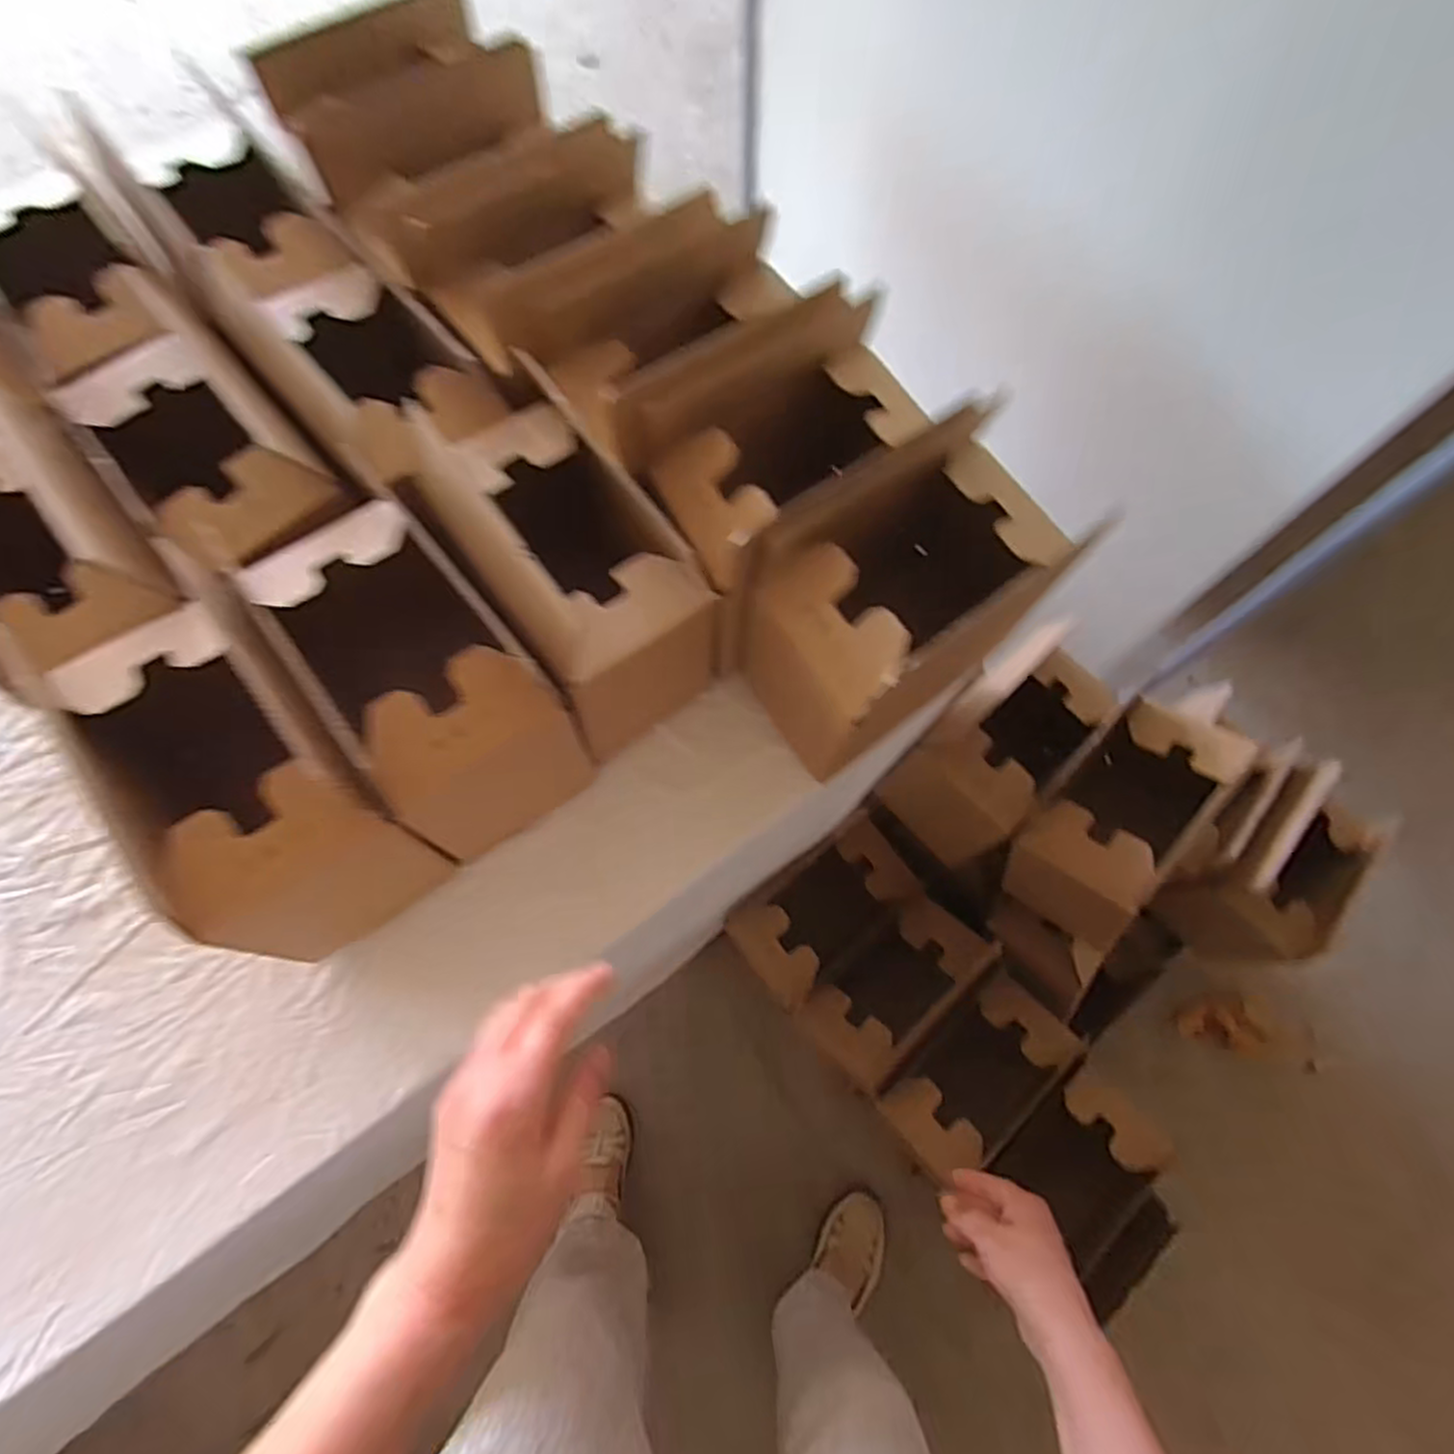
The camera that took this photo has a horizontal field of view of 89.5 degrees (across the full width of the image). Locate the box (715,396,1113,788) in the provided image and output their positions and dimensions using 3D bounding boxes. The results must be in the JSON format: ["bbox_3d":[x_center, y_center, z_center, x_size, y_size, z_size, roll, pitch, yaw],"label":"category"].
[{"bbox_3d":[0.136,-0.104,0.583,0.236,0.189,0.143,-35,74,-12],"label":"box"}]

